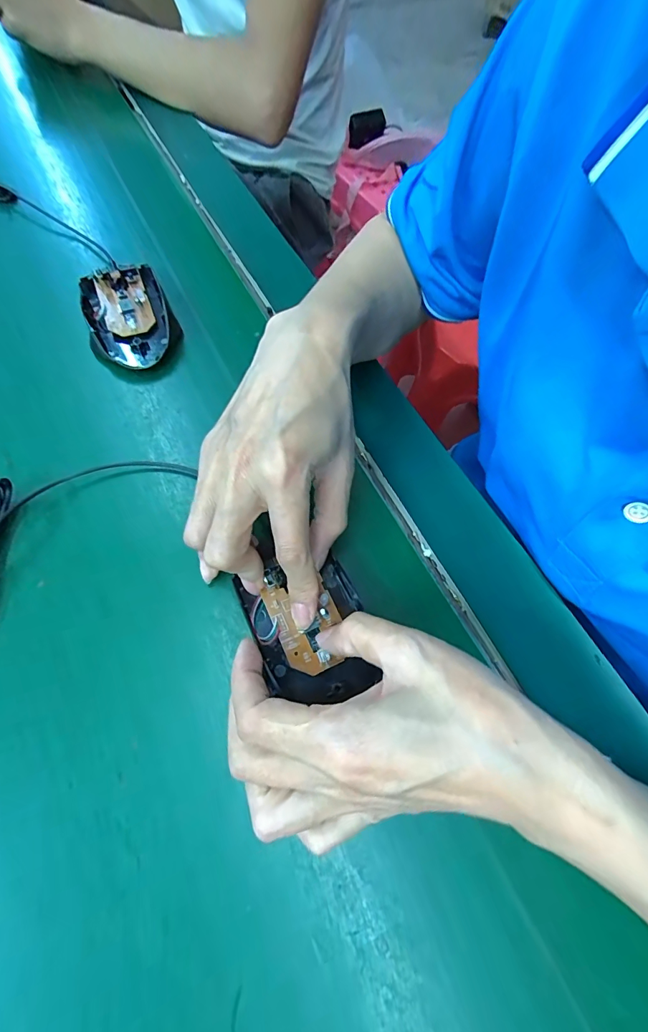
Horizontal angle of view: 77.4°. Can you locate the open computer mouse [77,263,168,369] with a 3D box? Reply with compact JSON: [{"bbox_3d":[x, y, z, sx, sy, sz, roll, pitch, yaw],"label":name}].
[{"bbox_3d":[-0.157,-0.163,0.322,0.059,0.022,0.102,-24,68,-14],"label":"open computer mouse"}]

